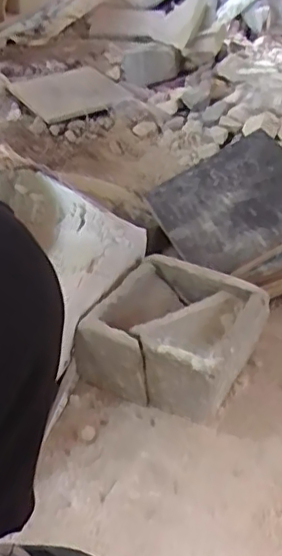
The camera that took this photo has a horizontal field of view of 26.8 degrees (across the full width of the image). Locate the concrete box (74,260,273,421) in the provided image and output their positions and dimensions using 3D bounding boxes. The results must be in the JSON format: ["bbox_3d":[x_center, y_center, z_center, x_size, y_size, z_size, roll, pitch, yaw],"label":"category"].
[{"bbox_3d":[0.048,0.080,0.828,0.198,0.106,0.199,20,44,22],"label":"concrete box"}]

